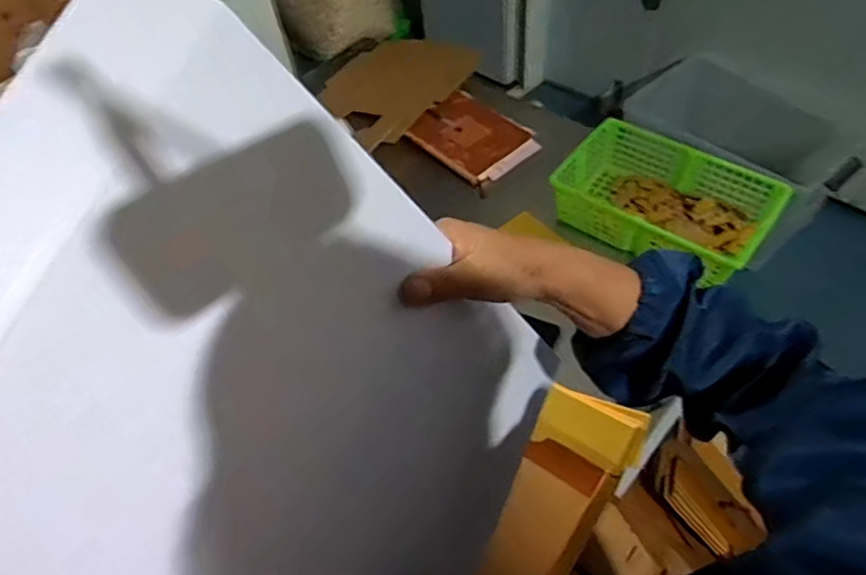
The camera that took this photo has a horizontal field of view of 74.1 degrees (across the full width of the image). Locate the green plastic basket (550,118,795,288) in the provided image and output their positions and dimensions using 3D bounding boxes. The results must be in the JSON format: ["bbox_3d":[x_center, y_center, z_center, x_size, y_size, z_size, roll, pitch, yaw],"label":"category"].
[{"bbox_3d":[0.401,-0.150,1.006,0.338,0.099,0.199,31,61,26],"label":"green plastic basket"}]

